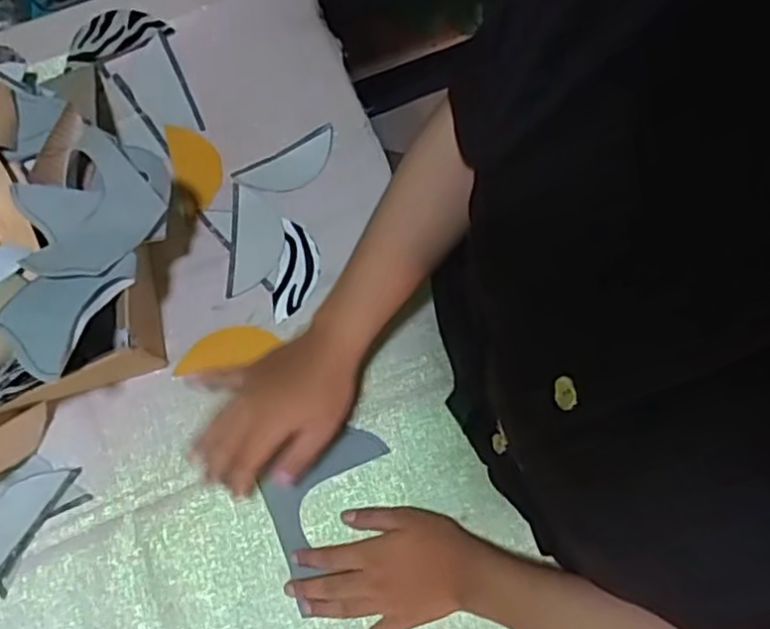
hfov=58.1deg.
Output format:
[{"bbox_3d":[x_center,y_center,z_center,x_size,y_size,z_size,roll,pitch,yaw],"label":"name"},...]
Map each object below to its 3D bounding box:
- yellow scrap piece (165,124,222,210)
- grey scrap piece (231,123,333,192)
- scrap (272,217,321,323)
[{"bbox_3d":[-0.187,-0.149,0.689,0.045,0.005,0.085,-14,86,-8],"label":"yellow scrap piece"},{"bbox_3d":[-0.095,-0.148,0.688,0.106,0.008,0.042,-28,82,-3],"label":"grey scrap piece"},{"bbox_3d":[-0.083,-0.042,0.658,0.039,0.004,0.097,5,74,-1],"label":"scrap"}]

